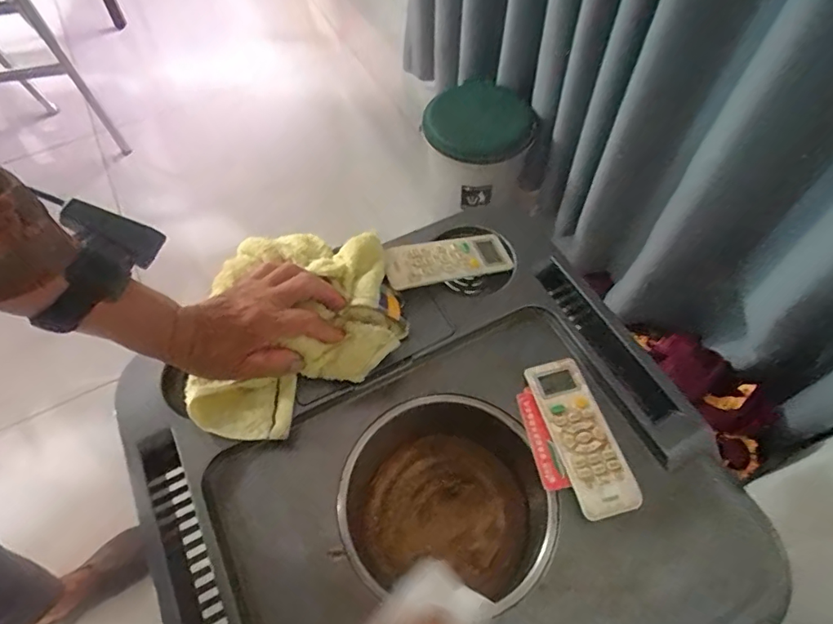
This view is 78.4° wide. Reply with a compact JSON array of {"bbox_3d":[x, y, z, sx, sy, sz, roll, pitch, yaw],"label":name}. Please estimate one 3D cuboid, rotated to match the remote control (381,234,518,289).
[{"bbox_3d":[0.032,-0.052,0.513,0.132,0.012,0.048,-12,62,-24],"label":"remote control"}]

